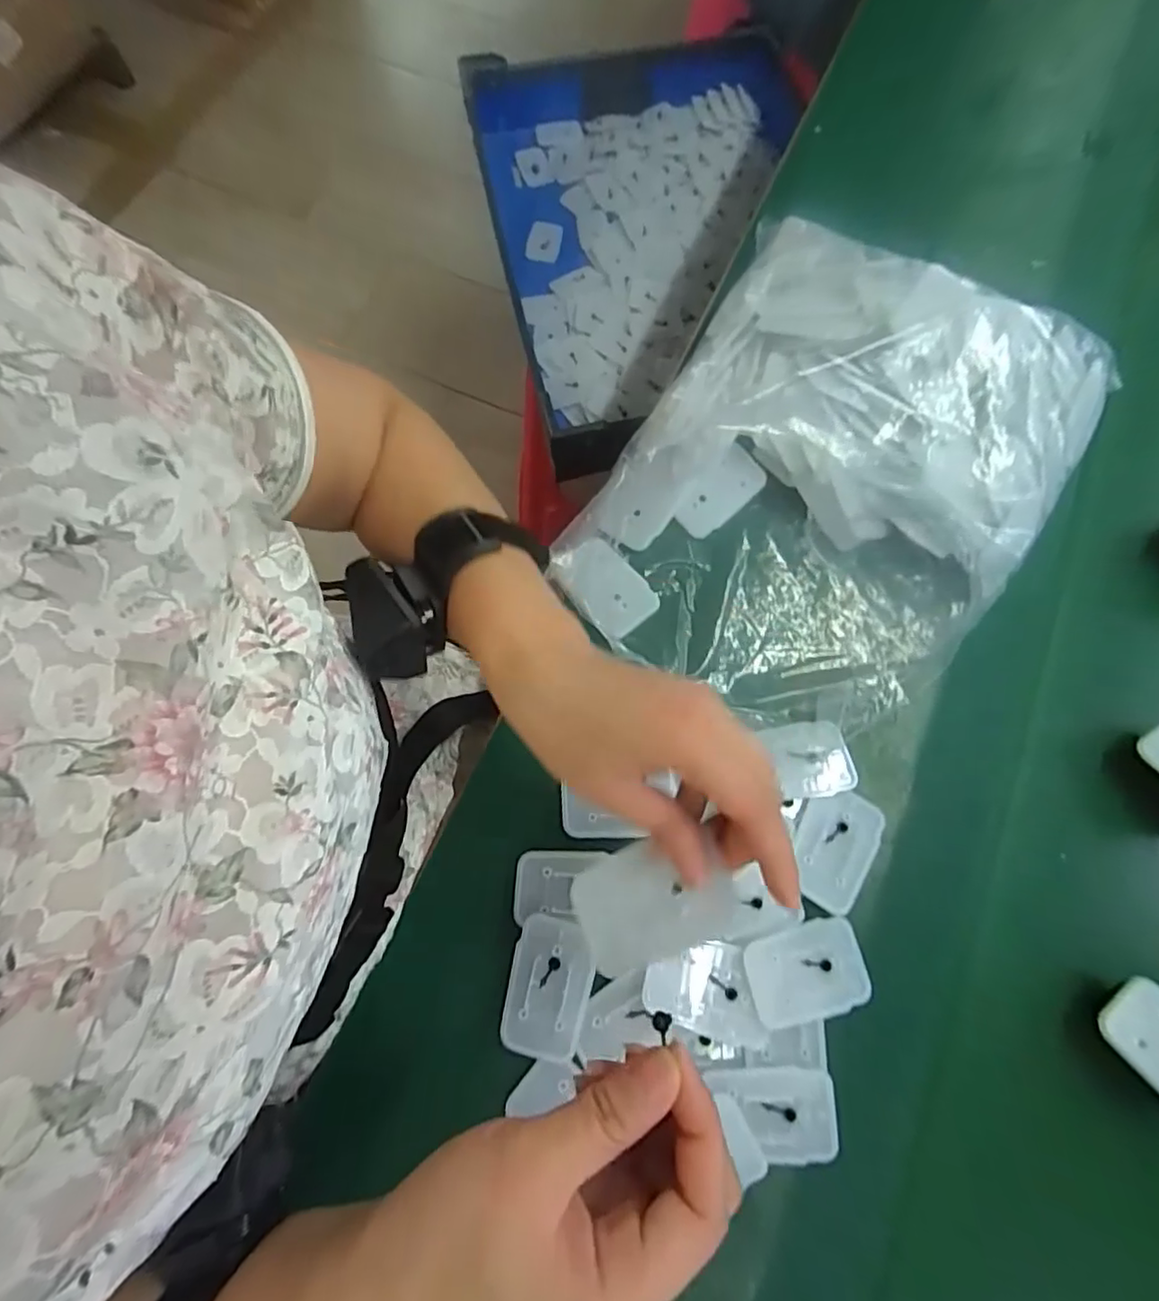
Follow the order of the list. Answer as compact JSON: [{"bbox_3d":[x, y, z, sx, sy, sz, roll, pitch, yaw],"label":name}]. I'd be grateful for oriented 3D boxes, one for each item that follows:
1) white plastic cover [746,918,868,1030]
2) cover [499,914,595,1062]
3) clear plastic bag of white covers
[{"bbox_3d":[0.125,0.176,0.318,0.066,0.009,0.044,-12,73,-4],"label":"white plastic cover"},{"bbox_3d":[-0.017,0.187,0.324,0.044,0.004,0.067,11,73,3],"label":"cover"},{"bbox_3d":[0.165,-0.111,0.384,0.249,0.101,0.312,33,75,9],"label":"clear plastic bag of white covers"}]

